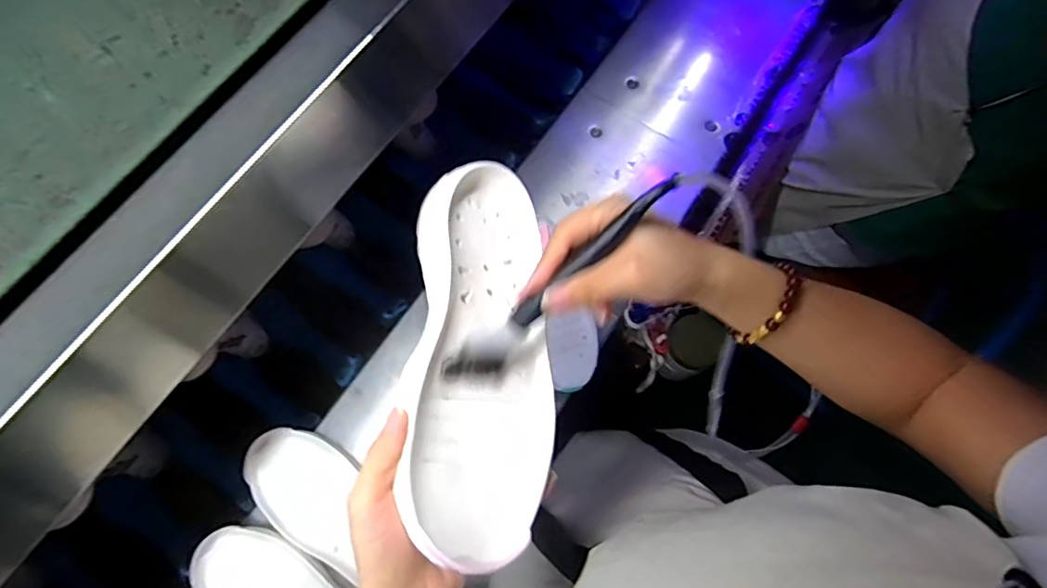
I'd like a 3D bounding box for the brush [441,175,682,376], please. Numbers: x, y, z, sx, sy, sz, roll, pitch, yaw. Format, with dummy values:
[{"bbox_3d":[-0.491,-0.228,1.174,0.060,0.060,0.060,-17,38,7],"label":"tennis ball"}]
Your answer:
[{"bbox_3d":[0.024,-0.008,0.328,0.176,0.034,0.025,-42,79,10],"label":"brush"}]

